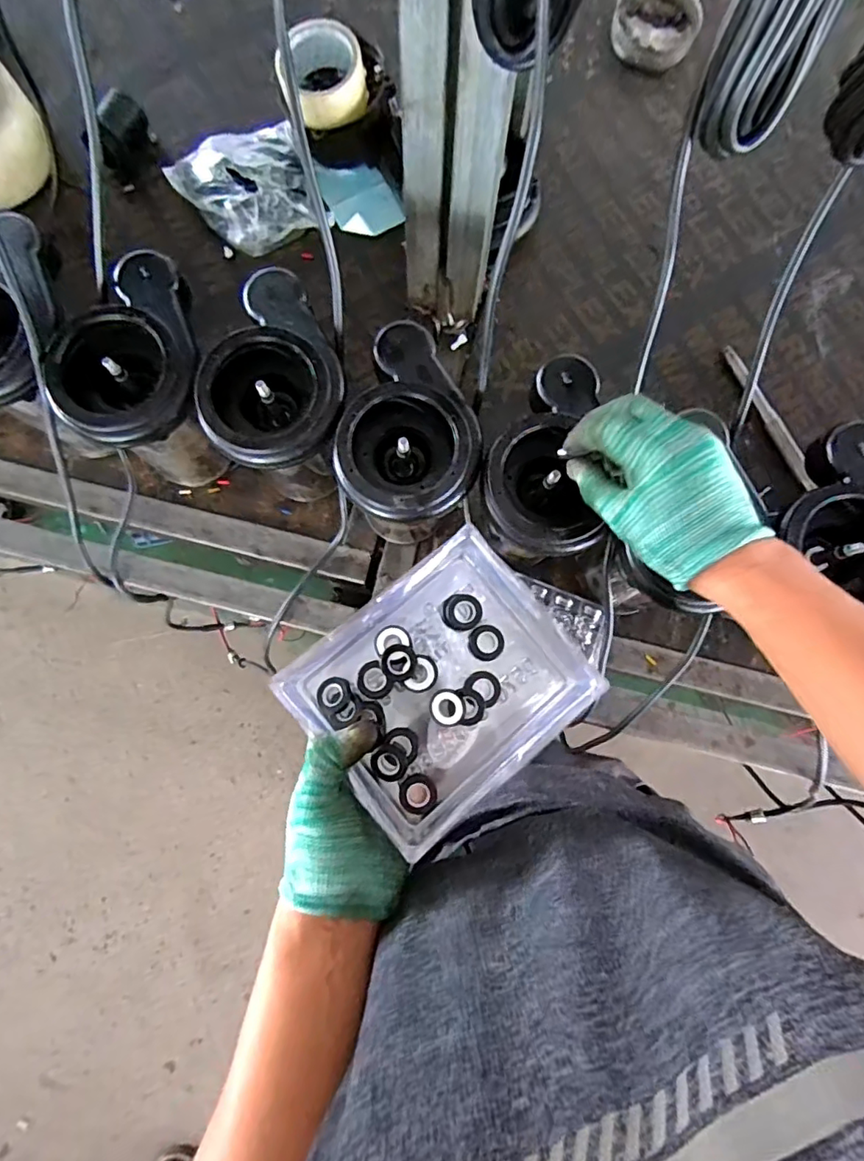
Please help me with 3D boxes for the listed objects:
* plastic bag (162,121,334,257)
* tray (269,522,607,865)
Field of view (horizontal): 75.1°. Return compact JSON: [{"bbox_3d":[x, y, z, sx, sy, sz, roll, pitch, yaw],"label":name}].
[{"bbox_3d":[-0.217,-0.471,0.661,0.162,0.061,0.180,-26,84,-5],"label":"plastic bag"},{"bbox_3d":[0.008,0.072,0.392,0.172,0.048,0.151,-41,82,-8],"label":"tray"}]

